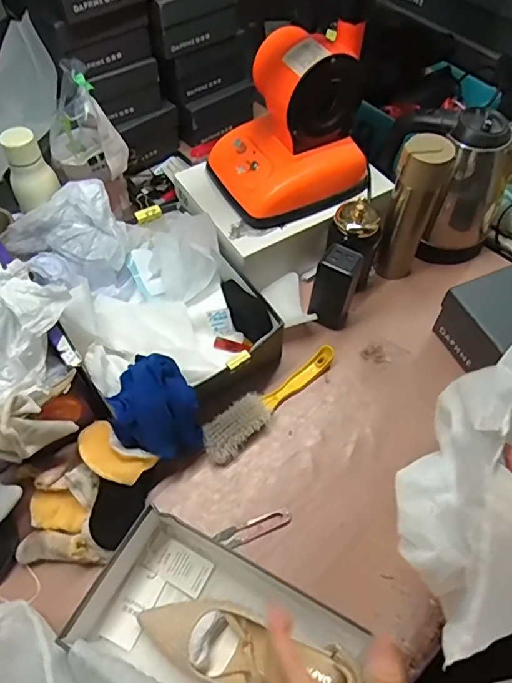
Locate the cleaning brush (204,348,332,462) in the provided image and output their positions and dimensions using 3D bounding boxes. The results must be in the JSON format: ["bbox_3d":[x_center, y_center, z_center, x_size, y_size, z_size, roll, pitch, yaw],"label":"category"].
[{"bbox_3d":[0.020,0.080,0.711,0.053,0.034,0.233,40,65,23],"label":"cleaning brush"}]

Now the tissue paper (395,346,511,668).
[{"bbox_3d":[0.178,0.106,0.385,0.103,0.144,0.214,22,59,14],"label":"tissue paper"}]

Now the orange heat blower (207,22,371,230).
[{"bbox_3d":[0.046,-0.317,0.728,0.199,0.203,0.180,-32,63,-20],"label":"orange heat blower"}]

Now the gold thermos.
[{"bbox_3d":[0.235,-0.193,0.765,0.073,0.240,0.055,18,58,11],"label":"gold thermos"}]

